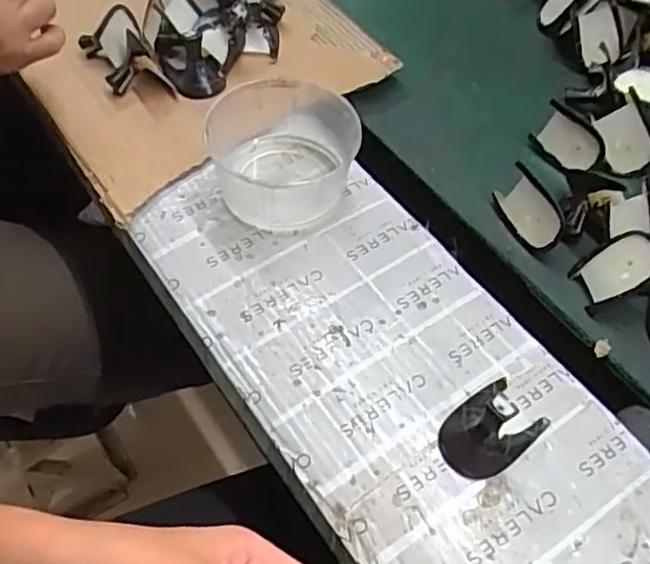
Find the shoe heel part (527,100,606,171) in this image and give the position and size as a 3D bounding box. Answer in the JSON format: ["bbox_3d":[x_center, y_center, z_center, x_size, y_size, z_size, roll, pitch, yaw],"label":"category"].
[{"bbox_3d":[0.215,-0.123,0.595,0.063,0.046,0.013,45,35,16],"label":"shoe heel part"}]

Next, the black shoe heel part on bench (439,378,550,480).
[{"bbox_3d":[0.108,0.086,0.424,0.068,0.045,0.047,-34,64,-21],"label":"black shoe heel part on bench"}]

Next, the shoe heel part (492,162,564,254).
[{"bbox_3d":[0.167,-0.056,0.549,0.023,0.046,0.068,-1,53,-48],"label":"shoe heel part"}]

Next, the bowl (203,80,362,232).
[{"bbox_3d":[-0.030,-0.099,0.531,0.109,0.057,0.112,1,57,-1],"label":"bowl"}]

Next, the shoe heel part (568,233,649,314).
[{"bbox_3d":[0.224,-0.009,0.513,0.052,0.045,0.045,-13,58,-9],"label":"shoe heel part"}]

